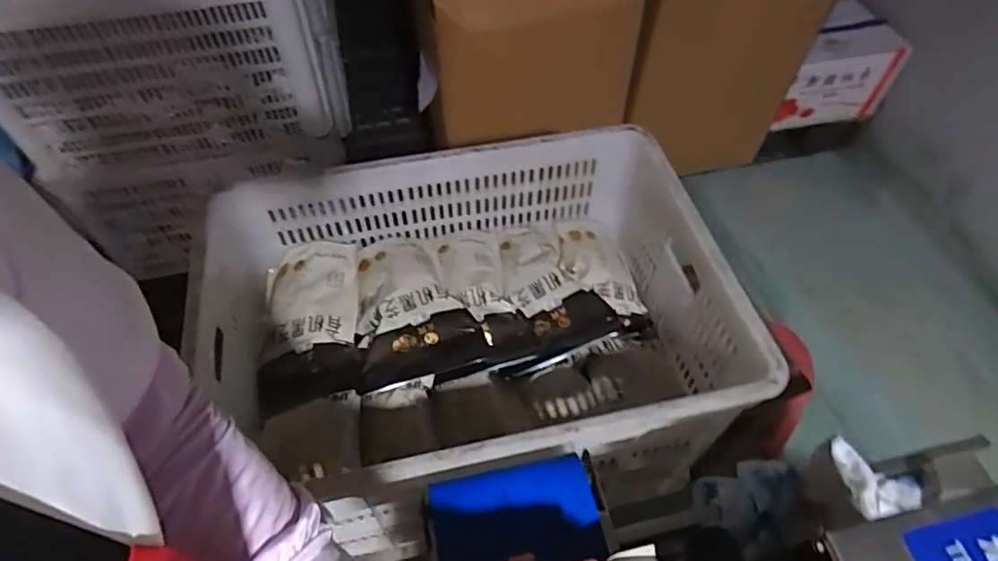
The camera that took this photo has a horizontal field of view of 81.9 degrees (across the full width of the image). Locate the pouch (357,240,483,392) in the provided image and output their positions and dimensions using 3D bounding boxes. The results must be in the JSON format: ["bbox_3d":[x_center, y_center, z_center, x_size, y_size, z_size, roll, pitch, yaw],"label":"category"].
[{"bbox_3d":[-0.118,0.030,0.798,0.173,0.044,0.242,-14,56,-8],"label":"pouch"}]

